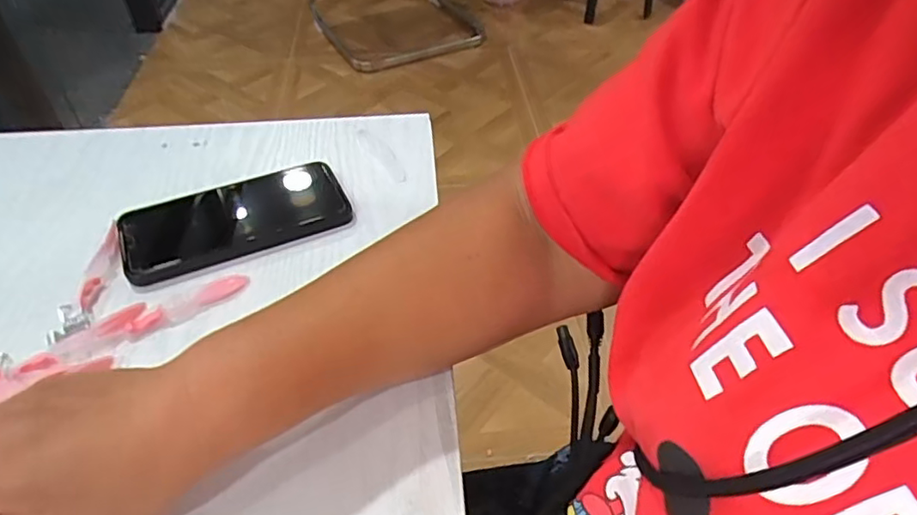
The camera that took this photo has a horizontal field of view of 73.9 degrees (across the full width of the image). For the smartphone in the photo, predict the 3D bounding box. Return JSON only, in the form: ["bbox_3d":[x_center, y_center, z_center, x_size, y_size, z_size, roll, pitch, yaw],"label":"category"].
[{"bbox_3d":[-0.167,-0.031,0.454,0.160,0.008,0.079,-19,54,-16],"label":"smartphone"}]

